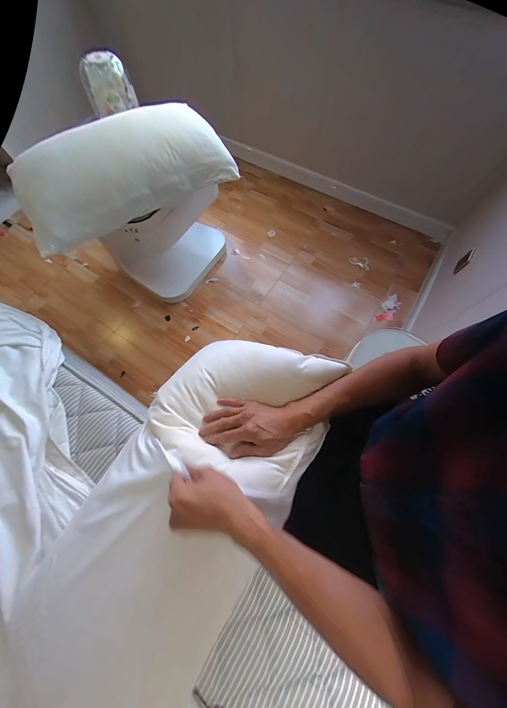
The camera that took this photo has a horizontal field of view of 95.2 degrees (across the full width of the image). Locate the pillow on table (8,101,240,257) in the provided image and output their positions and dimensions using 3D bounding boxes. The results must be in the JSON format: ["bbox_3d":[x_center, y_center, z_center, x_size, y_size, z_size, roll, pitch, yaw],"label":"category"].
[{"bbox_3d":[-0.478,-0.682,0.876,0.761,0.226,0.381,-29,72,-10],"label":"pillow on table"}]

